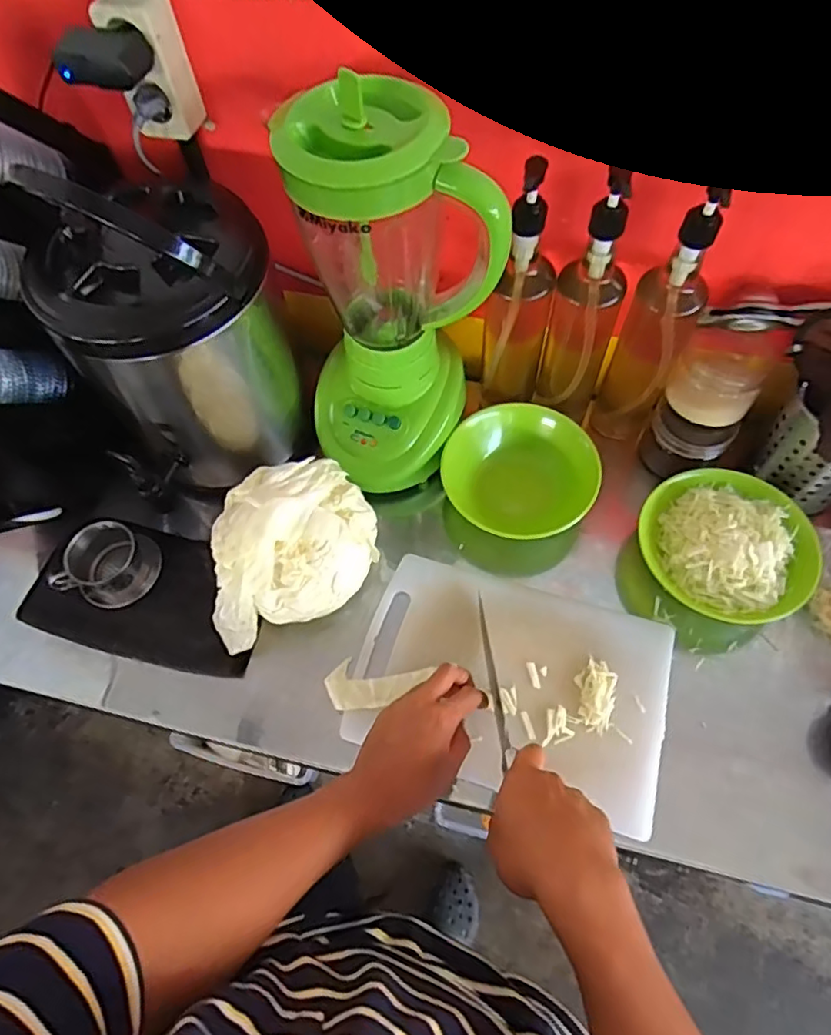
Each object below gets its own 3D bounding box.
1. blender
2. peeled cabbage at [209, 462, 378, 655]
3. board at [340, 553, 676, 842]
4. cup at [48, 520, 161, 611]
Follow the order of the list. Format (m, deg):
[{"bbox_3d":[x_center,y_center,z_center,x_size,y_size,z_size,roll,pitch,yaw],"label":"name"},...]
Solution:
[{"bbox_3d":[-0.030,-0.197,0.572,0.168,0.353,0.148,-31,64,-12],"label":"blender"},{"bbox_3d":[-0.131,0.030,0.623,0.172,0.108,0.158,-11,61,-2],"label":"peeled cabbage"},{"bbox_3d":[0.097,0.164,0.605,0.304,0.020,0.202,15,64,12],"label":"board"},{"bbox_3d":[-0.339,0.052,0.653,0.078,0.062,0.084,-2,61,3],"label":"cup"}]

